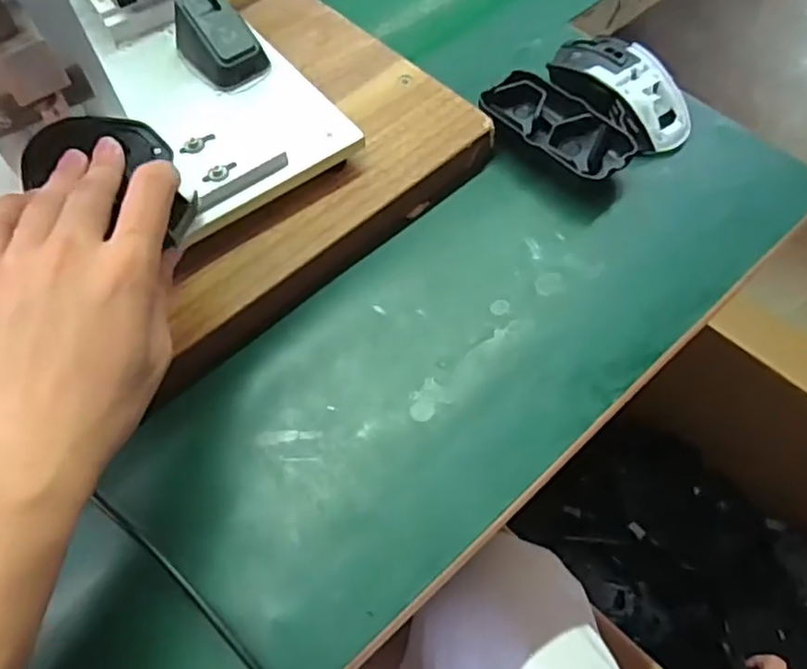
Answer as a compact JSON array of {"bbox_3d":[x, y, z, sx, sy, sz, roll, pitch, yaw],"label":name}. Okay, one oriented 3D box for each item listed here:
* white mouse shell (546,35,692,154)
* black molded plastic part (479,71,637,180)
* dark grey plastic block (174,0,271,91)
[{"bbox_3d":[0.156,-0.179,0.479,0.061,0.034,0.113,-36,66,-17],"label":"white mouse shell"},{"bbox_3d":[0.107,-0.144,0.465,0.108,0.030,0.049,40,69,21],"label":"black molded plastic part"},{"bbox_3d":[-0.127,-0.201,0.445,0.042,0.037,0.067,-38,66,-18],"label":"dark grey plastic block"}]

